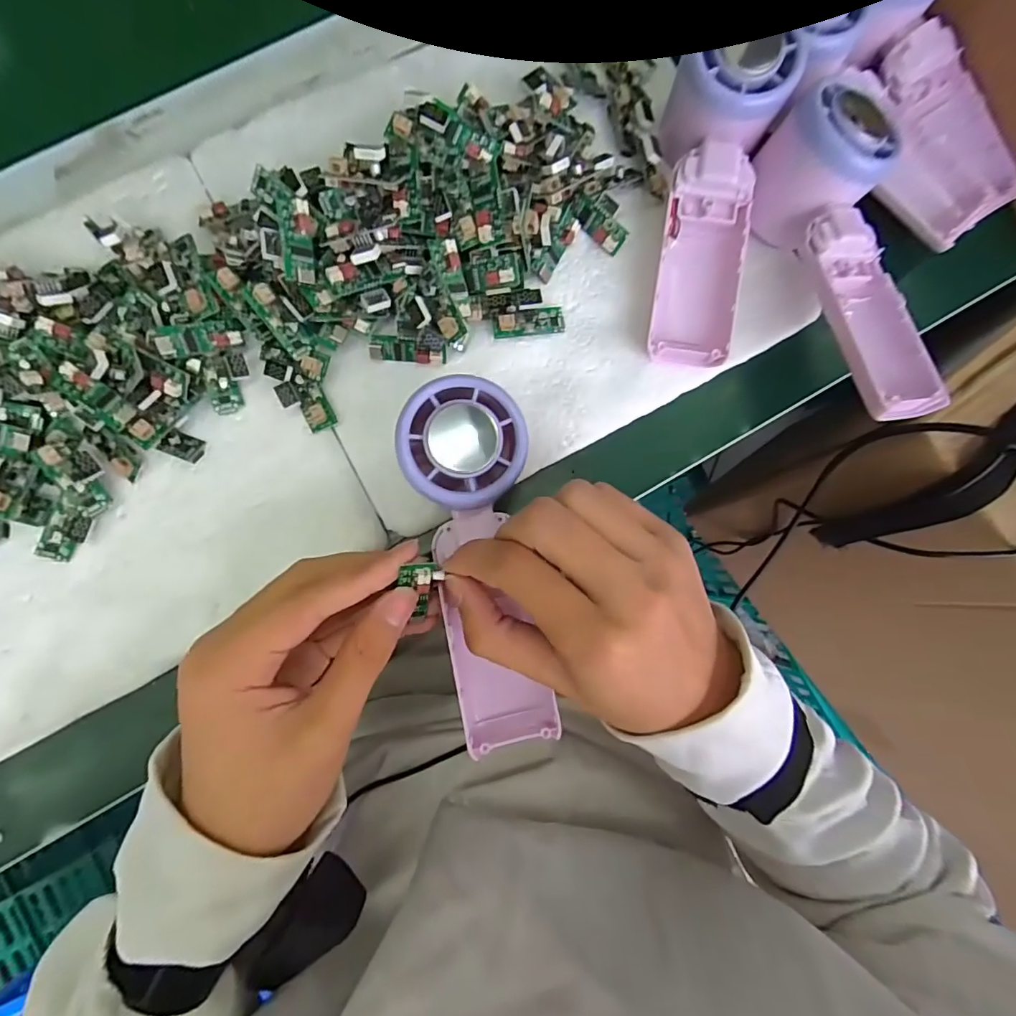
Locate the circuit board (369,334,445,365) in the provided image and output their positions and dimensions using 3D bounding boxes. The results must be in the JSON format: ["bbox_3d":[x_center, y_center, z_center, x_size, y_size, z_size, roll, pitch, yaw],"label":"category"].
[{"bbox_3d":[-0.052,-0.083,0.263,0.039,0.007,0.010,7,84,-1],"label":"circuit board"}]

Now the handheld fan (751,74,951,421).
[{"bbox_3d":[0.166,-0.120,0.247,0.055,0.038,0.157,-9,85,-2],"label":"handheld fan"}]

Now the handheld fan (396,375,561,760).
[{"bbox_3d":[-0.013,0.026,0.227,0.053,0.027,0.162,-6,100,-2],"label":"handheld fan"}]

